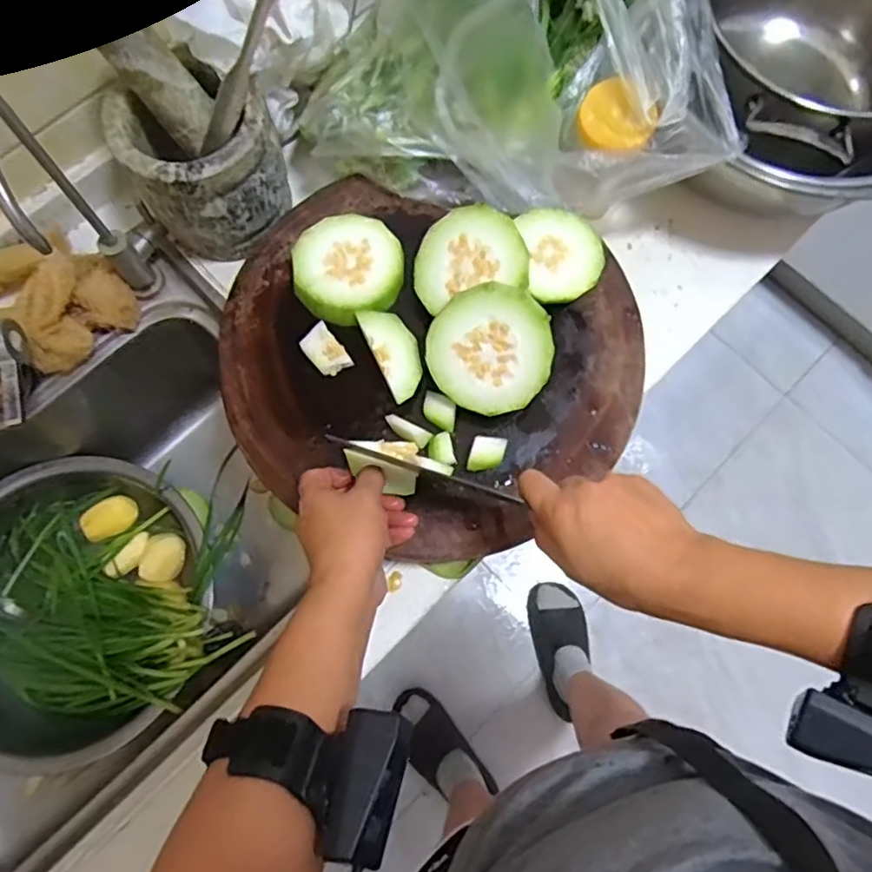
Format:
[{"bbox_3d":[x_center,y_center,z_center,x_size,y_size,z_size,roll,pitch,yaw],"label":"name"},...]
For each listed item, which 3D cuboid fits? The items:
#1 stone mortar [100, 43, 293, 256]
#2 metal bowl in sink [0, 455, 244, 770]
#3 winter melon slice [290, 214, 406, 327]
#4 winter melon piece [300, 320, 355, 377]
[{"bbox_3d":[-0.212,-0.251,0.566,0.129,0.127,0.118,-21,77,-7],"label":"stone mortar"},{"bbox_3d":[-0.406,0.181,0.674,0.307,0.111,0.305,1,75,-2],"label":"metal bowl in sink"},{"bbox_3d":[-0.080,-0.153,0.554,0.098,0.022,0.101,-6,75,-4],"label":"winter melon slice"},{"bbox_3d":[-0.098,-0.075,0.538,0.029,0.026,0.039,-43,80,-12],"label":"winter melon piece"}]

